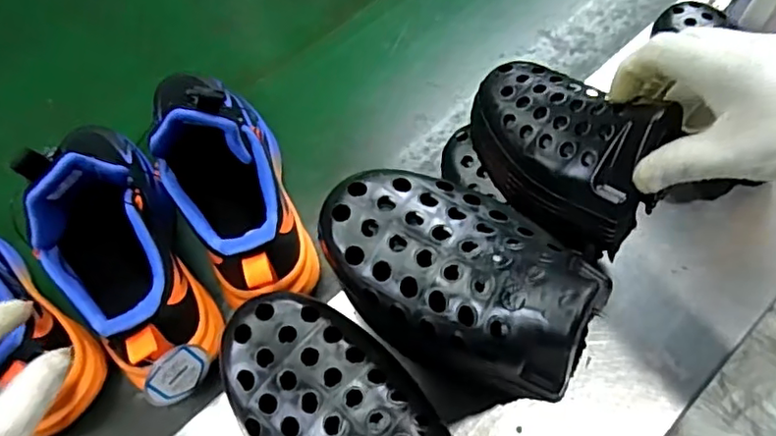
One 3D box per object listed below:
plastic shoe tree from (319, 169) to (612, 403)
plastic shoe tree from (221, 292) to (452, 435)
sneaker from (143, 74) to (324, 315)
[{"bbox_3d":[0.032,0.019,0.288,0.135,0.051,0.086,26,68,14],"label":"plastic shoe tree"},{"bbox_3d":[-0.026,0.095,0.292,0.076,0.051,0.135,-40,69,-16],"label":"plastic shoe tree"},{"bbox_3d":[-0.128,-0.045,0.466,0.079,0.132,0.242,-19,58,-8],"label":"sneaker"}]

